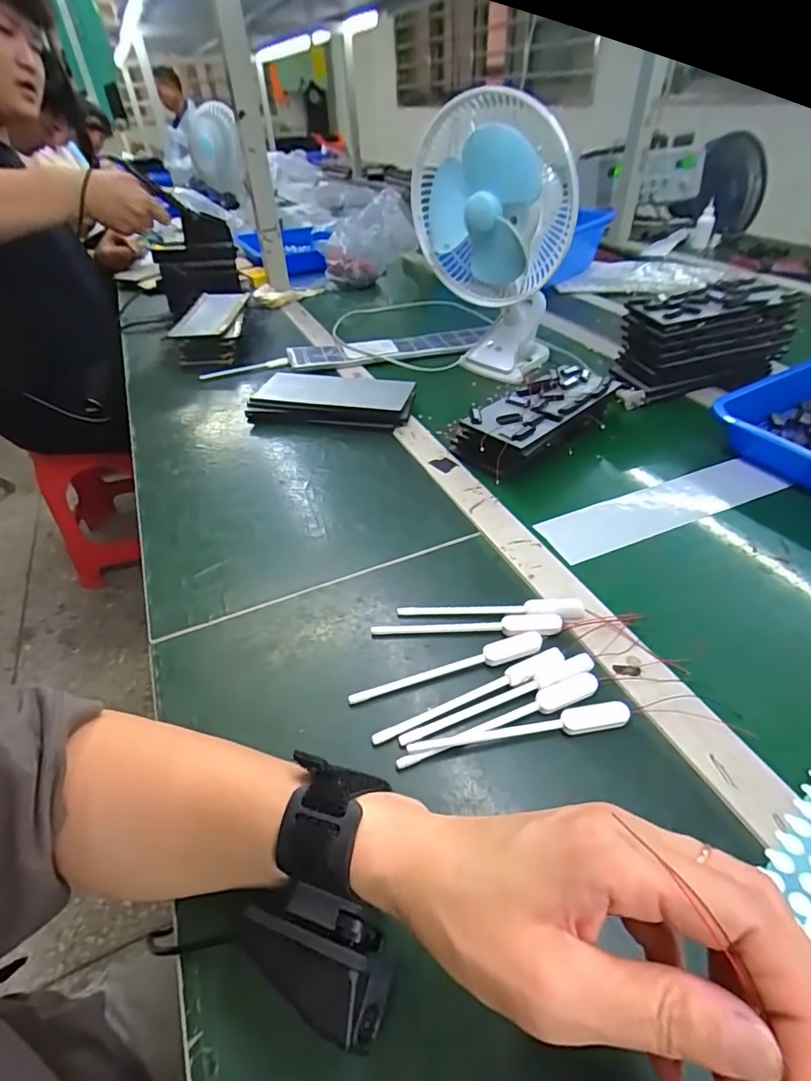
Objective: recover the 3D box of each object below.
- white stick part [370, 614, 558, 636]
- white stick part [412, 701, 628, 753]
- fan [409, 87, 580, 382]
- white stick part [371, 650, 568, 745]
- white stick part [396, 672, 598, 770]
[{"bbox_3d":[0.047,0.066,0.396,0.145,0.009,0.018,0,42,4],"label":"white stick part"},{"bbox_3d":[0.074,0.122,0.327,0.144,0.006,0.016,-8,42,-5],"label":"white stick part"},{"bbox_3d":[0.109,-0.383,0.679,0.190,0.311,0.139,1,42,4],"label":"fan"},{"bbox_3d":[0.045,0.105,0.348,0.143,0.011,0.014,-17,44,-16],"label":"white stick part"},{"bbox_3d":[0.063,0.117,0.333,0.145,0.006,0.017,-16,44,-14],"label":"white stick part"}]

